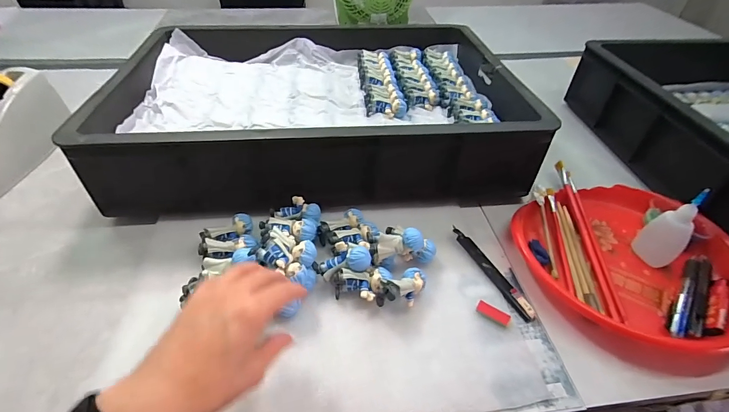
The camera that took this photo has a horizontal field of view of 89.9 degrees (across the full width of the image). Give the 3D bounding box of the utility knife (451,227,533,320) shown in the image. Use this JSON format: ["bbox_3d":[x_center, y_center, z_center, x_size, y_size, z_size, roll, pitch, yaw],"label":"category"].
[{"bbox_3d":[0.146,0.074,0.427,0.017,0.011,0.134,-18,47,-20],"label":"utility knife"}]

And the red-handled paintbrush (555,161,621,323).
[{"bbox_3d":[0.283,0.026,0.469,0.014,0.016,0.256,6,44,4],"label":"red-handled paintbrush"}]

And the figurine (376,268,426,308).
[{"bbox_3d":[0.041,0.087,0.386,0.059,0.029,0.029,-14,44,-35],"label":"figurine"}]

